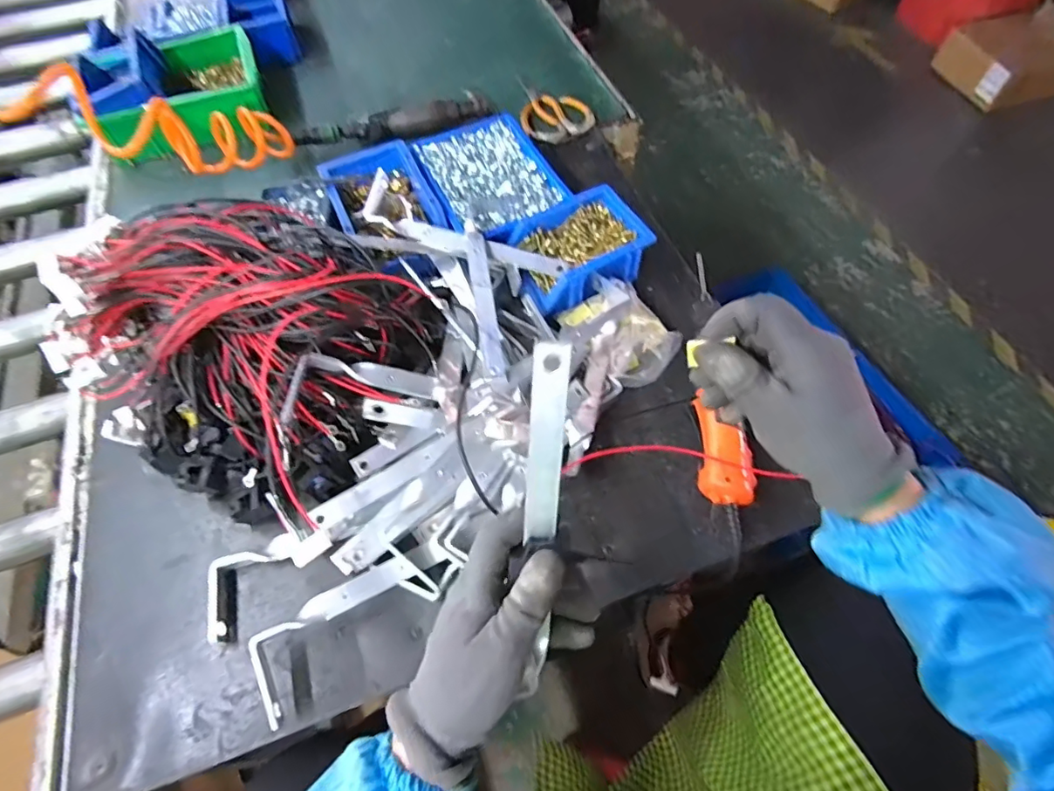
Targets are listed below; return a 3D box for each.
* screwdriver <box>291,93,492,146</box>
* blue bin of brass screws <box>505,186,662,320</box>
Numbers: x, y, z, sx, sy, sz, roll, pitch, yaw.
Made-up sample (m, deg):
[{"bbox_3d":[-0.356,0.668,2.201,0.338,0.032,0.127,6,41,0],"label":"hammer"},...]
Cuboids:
[{"bbox_3d":[-0.193,-0.400,0.785,0.281,0.046,0.049,-20,61,-8],"label":"screwdriver"},{"bbox_3d":[0.057,-0.163,0.625,0.145,0.076,0.114,-23,62,-10],"label":"blue bin of brass screws"}]

